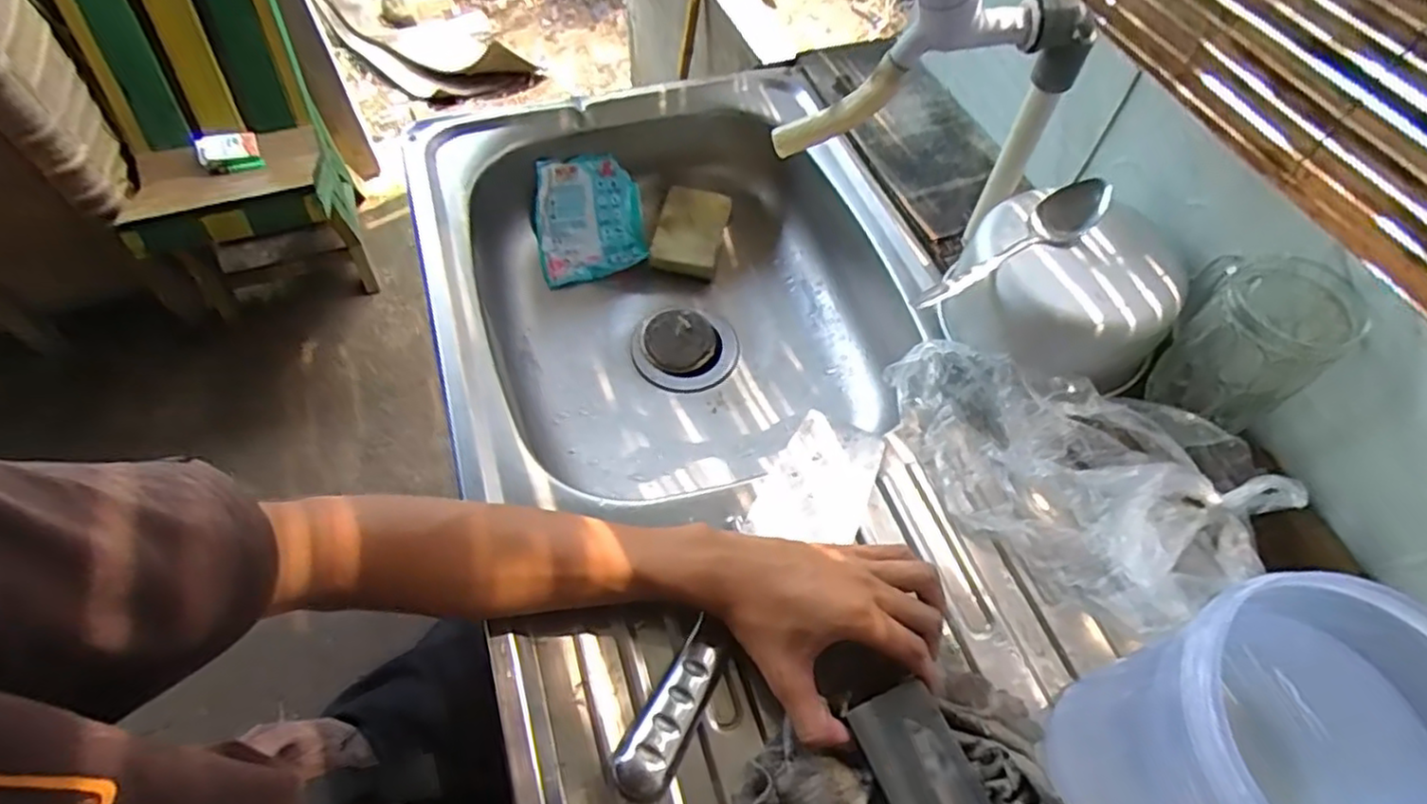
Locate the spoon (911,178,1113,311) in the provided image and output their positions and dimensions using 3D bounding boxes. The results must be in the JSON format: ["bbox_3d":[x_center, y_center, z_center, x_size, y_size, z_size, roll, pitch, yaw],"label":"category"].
[{"bbox_3d":[0.213,-0.114,0.510,0.158,0.018,0.042,-31,58,1],"label":"spoon"}]

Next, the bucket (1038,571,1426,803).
[{"bbox_3d":[0.261,0.175,0.332,0.137,0.161,0.130,-2,52,2],"label":"bucket"}]

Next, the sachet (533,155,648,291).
[{"bbox_3d":[-0.125,-0.192,0.739,0.122,0.125,0.045,-15,12,-28],"label":"sachet"}]

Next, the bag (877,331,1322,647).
[{"bbox_3d":[0.241,0.041,0.494,0.256,0.065,0.149,37,63,27],"label":"bag"}]

